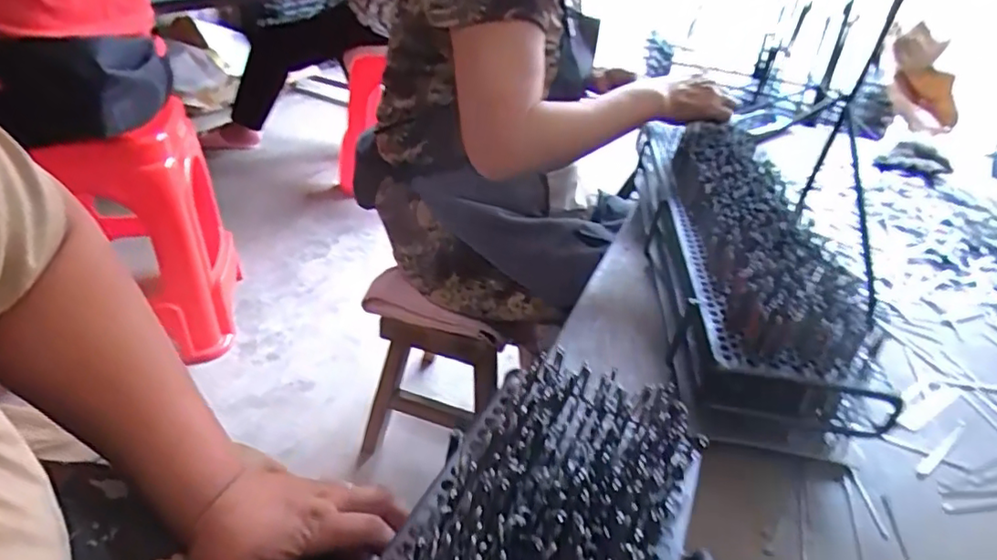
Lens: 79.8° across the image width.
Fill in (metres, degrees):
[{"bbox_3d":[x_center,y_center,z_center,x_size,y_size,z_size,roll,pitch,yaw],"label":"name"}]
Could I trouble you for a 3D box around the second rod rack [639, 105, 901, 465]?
[{"bbox_3d":[0.260,-0.050,0.704,0.139,0.134,0.558,8,33,2],"label":"second rod rack"}]

